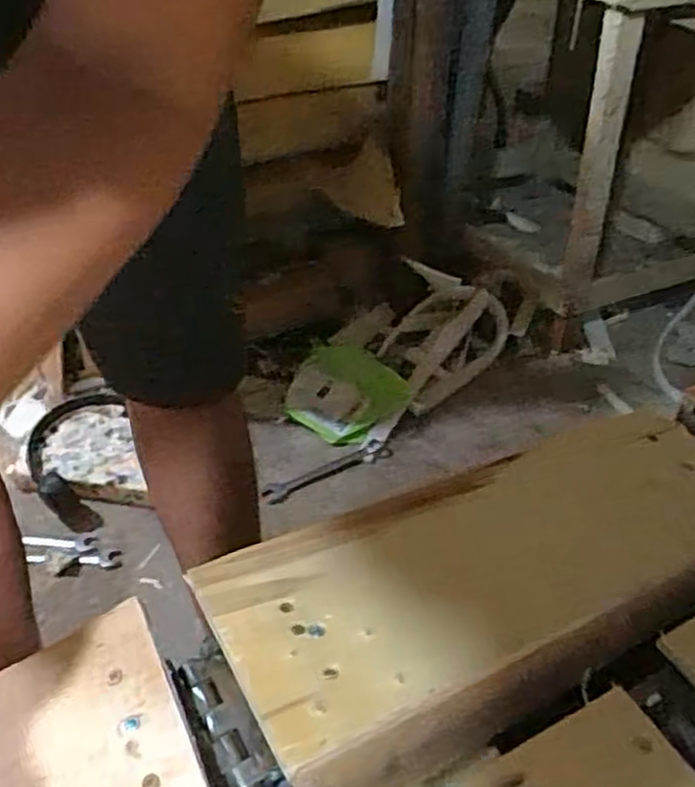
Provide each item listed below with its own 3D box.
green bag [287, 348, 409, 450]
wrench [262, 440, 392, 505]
[{"bbox_3d":[-0.009,-0.001,1.302,0.182,0.078,0.183,-32,48,-33],"label":"green bag"},{"bbox_3d":[-0.035,0.131,1.214,0.217,0.014,0.038,-23,39,-3],"label":"wrench"}]

